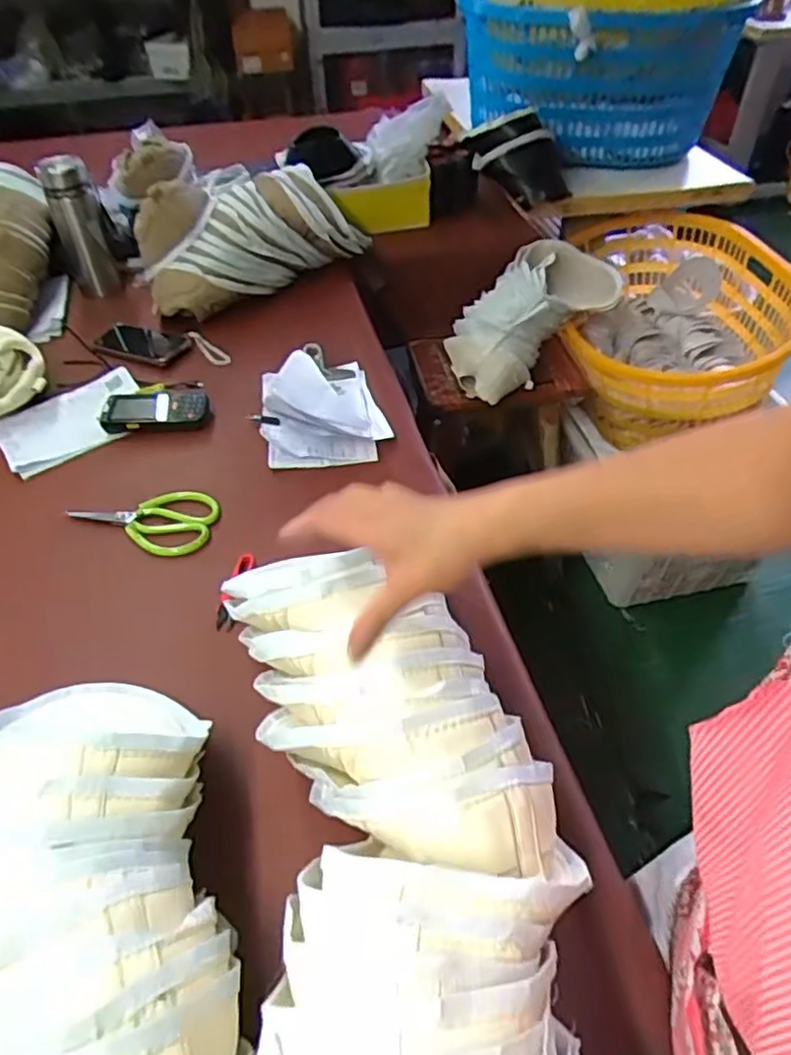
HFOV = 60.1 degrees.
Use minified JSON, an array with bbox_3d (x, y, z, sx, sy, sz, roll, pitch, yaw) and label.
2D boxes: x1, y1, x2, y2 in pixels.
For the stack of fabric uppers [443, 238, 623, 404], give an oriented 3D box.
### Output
[{"bbox_3d":[0.258,-0.438,1.368,0.392,0.108,0.212,-45,58,-8],"label":"stack of fabric uppers"}]

